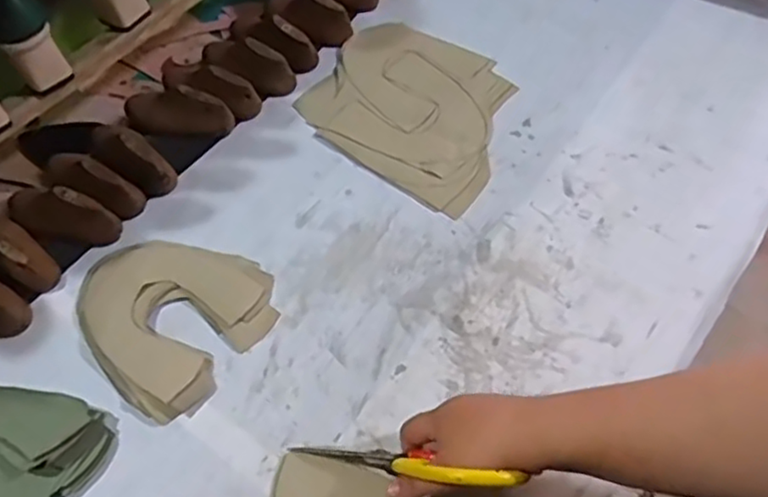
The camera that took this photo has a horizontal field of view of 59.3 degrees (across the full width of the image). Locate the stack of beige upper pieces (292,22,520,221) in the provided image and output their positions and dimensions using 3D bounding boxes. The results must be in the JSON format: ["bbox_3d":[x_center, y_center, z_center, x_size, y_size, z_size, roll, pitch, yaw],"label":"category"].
[{"bbox_3d":[0.040,-0.174,0.813,0.262,0.010,0.220,33,66,23],"label":"stack of beige upper pieces"}]

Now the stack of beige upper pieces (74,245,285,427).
[{"bbox_3d":[-0.218,0.058,0.678,0.189,0.024,0.174,29,64,21],"label":"stack of beige upper pieces"}]

